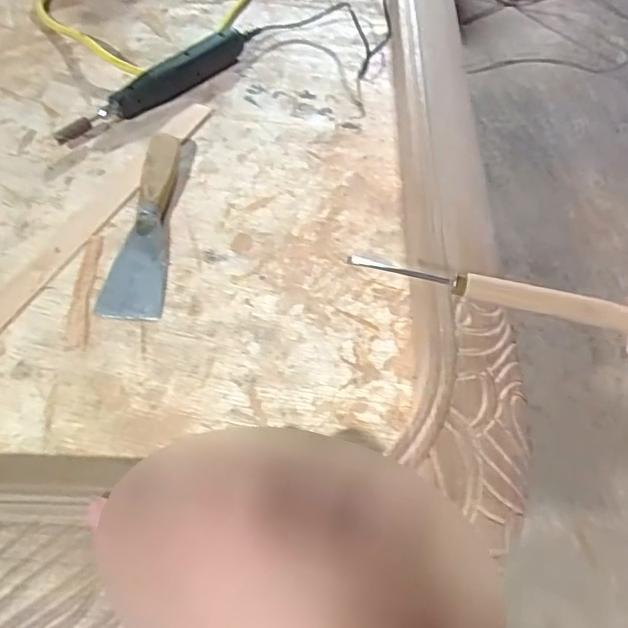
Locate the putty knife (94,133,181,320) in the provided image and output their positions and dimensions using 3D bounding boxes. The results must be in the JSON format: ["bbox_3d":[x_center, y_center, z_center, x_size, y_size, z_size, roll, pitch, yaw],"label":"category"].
[{"bbox_3d":[-0.124,-0.072,0.433,0.043,0.023,0.163,3,57,1],"label":"putty knife"}]

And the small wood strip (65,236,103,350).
[{"bbox_3d":[-0.164,-0.019,0.410,0.015,0.004,0.096,-3,57,-3],"label":"small wood strip"}]

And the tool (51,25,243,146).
[{"bbox_3d":[-0.141,-0.203,0.516,0.195,0.030,0.022,-39,65,-23],"label":"tool"}]

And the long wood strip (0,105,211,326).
[{"bbox_3d":[-0.184,-0.053,0.435,0.024,0.004,0.356,23,60,14],"label":"long wood strip"}]

